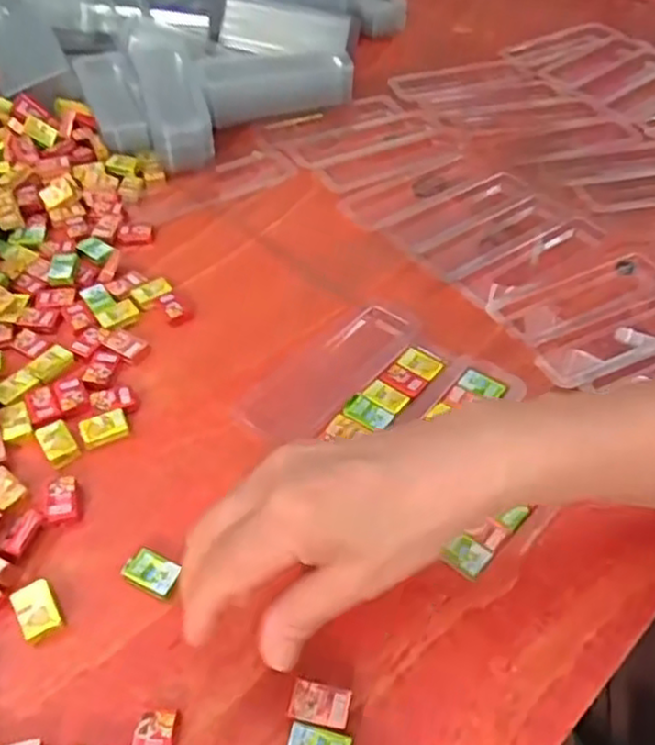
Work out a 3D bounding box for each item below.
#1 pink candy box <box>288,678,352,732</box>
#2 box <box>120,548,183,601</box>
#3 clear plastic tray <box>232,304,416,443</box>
[{"bbox_3d":[-0.003,0.145,0.306,0.026,0.008,0.018,10,50,7],"label":"pink candy box"},{"bbox_3d":[-0.087,0.099,0.348,0.028,0.010,0.019,21,52,16],"label":"box"},{"bbox_3d":[0.002,-0.002,0.435,0.051,0.009,0.126,36,58,26],"label":"clear plastic tray"}]

